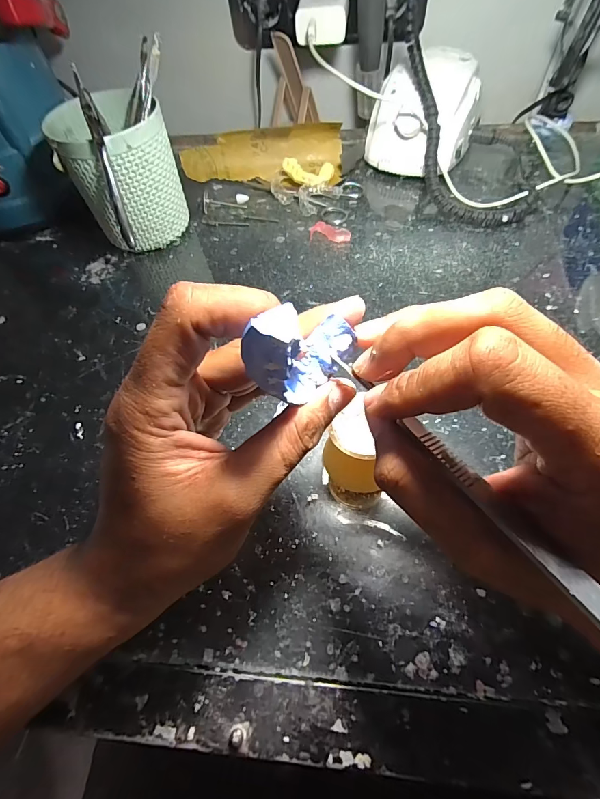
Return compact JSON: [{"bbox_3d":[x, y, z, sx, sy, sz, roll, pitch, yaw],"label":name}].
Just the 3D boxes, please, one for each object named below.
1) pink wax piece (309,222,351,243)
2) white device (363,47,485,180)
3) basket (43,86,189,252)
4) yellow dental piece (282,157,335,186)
[{"bbox_3d":[0.031,-0.170,0.395,0.042,0.010,0.020,6,59,8],"label":"pink wax piece"},{"bbox_3d":[0.140,-0.316,0.432,0.104,0.082,0.125,21,62,16],"label":"white device"},{"bbox_3d":[-0.165,-0.215,0.376,0.093,0.113,0.098,-23,60,-9],"label":"basket"},{"bbox_3d":[0.013,-0.256,0.436,0.056,0.022,0.038,-14,59,-4],"label":"yellow dental piece"}]

